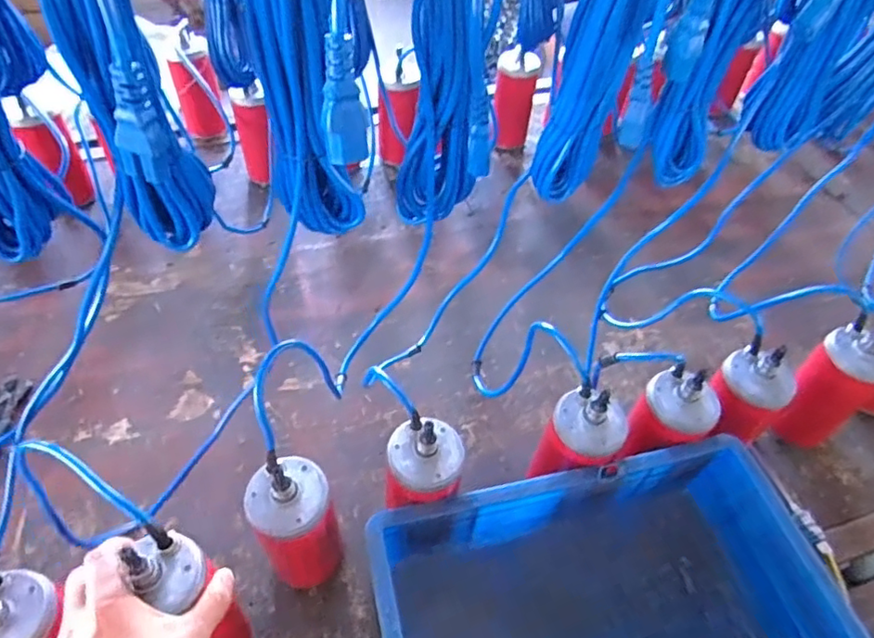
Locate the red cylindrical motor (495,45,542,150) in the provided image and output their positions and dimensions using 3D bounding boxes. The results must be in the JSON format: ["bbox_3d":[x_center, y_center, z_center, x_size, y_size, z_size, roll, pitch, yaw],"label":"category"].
[{"bbox_3d":[0.146,-0.413,1.092,0.069,0.172,0.056,4,52,-2],"label":"red cylindrical motor"}]

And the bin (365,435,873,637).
[{"bbox_3d":[0.158,0.311,0.546,0.401,0.162,0.295,-9,53,-12],"label":"bin"}]

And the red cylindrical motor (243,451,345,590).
[{"bbox_3d":[-0.140,0.206,0.576,0.071,0.199,0.067,3,52,-3],"label":"red cylindrical motor"}]

